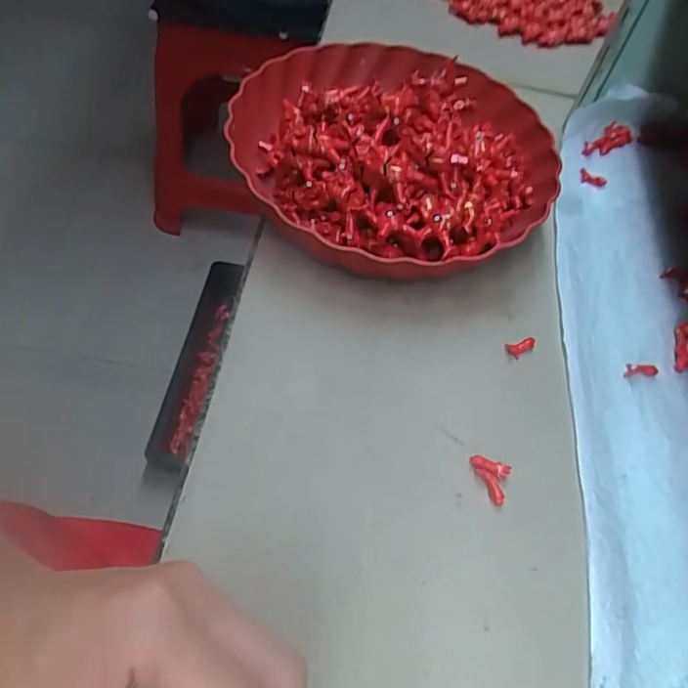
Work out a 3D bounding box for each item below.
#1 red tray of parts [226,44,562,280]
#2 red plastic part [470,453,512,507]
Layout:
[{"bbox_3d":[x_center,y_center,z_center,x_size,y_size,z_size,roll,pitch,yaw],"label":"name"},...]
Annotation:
[{"bbox_3d":[0.035,-0.150,0.442,0.243,0.088,0.233,16,56,3],"label":"red tray of parts"},{"bbox_3d":[0.082,0.078,0.339,0.022,0.005,0.024,18,57,10],"label":"red plastic part"}]

